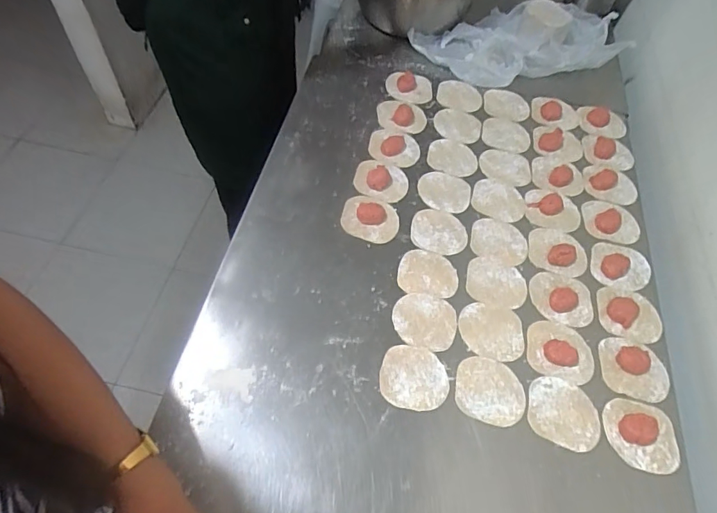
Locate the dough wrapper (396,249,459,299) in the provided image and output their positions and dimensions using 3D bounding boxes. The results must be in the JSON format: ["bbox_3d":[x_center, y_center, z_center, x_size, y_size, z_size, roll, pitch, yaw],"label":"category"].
[{"bbox_3d":[0.099,0.023,0.654,0.082,0.005,0.074,9,58,2],"label":"dough wrapper"}]

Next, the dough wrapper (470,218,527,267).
[{"bbox_3d":[0.213,-0.023,0.698,0.081,0.004,0.076,2,58,-3],"label":"dough wrapper"}]

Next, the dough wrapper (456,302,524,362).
[{"bbox_3d":[0.175,0.098,0.610,0.085,0.004,0.075,12,59,4],"label":"dough wrapper"}]

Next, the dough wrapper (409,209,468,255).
[{"bbox_3d":[0.122,-0.038,0.695,0.083,0.004,0.075,14,59,5],"label":"dough wrapper"}]

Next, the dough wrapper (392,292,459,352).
[{"bbox_3d":[0.088,0.084,0.610,0.082,0.004,0.076,2,58,-3],"label":"dough wrapper"}]

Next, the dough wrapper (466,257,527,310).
[{"bbox_3d":[0.196,0.037,0.654,0.083,0.007,0.078,2,58,-3],"label":"dough wrapper"}]

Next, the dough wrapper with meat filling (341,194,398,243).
[{"bbox_3d":[0.019,-0.062,0.696,0.088,0.018,0.078,24,60,11],"label":"dough wrapper with meat filling"}]

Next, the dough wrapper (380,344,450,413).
[{"bbox_3d":[0.069,0.148,0.566,0.082,0.004,0.078,2,58,-3],"label":"dough wrapper"}]

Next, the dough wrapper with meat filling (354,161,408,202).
[{"bbox_3d":[0.038,-0.127,0.738,0.086,0.016,0.078,20,59,9],"label":"dough wrapper with meat filling"}]

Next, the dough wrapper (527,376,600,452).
[{"bbox_3d":[0.248,0.189,0.559,0.084,0.004,0.078,18,59,8],"label":"dough wrapper"}]

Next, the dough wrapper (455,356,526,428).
[{"bbox_3d":[0.162,0.164,0.566,0.083,0.004,0.079,2,58,-3],"label":"dough wrapper"}]

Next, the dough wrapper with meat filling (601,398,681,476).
[{"bbox_3d":[0.338,0.209,0.544,0.086,0.018,0.076,14,59,5],"label":"dough wrapper with meat filling"}]

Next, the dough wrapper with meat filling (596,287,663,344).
[{"bbox_3d":[0.378,0.079,0.638,0.089,0.022,0.076,10,58,2],"label":"dough wrapper with meat filling"}]

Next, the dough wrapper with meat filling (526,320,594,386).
[{"bbox_3d":[0.265,0.120,0.597,0.083,0.014,0.076,20,59,9],"label":"dough wrapper with meat filling"}]

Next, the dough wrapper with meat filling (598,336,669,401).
[{"bbox_3d":[0.357,0.146,0.593,0.087,0.013,0.073,17,59,7],"label":"dough wrapper with meat filling"}]

